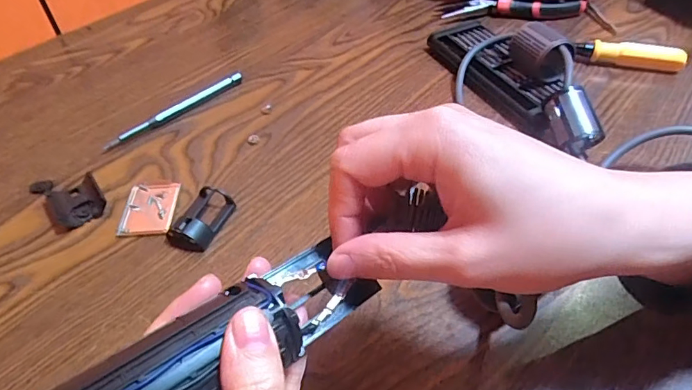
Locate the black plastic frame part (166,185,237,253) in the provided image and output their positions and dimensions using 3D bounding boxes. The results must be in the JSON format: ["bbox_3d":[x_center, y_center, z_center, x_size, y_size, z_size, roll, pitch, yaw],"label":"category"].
[{"bbox_3d":[-0.101,0.016,0.330,0.030,0.015,0.046,19,51,18],"label":"black plastic frame part"}]

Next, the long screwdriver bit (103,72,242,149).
[{"bbox_3d":[-0.150,-0.076,0.424,0.135,0.010,0.010,-35,56,-27],"label":"long screwdriver bit"}]

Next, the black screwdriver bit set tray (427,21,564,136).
[{"bbox_3d":[0.141,-0.119,0.450,0.063,0.018,0.169,-20,50,-16],"label":"black screwdriver bit set tray"}]

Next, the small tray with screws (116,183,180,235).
[{"bbox_3d":[-0.142,0.009,0.345,0.035,0.004,0.048,-2,47,0],"label":"small tray with screws"}]

